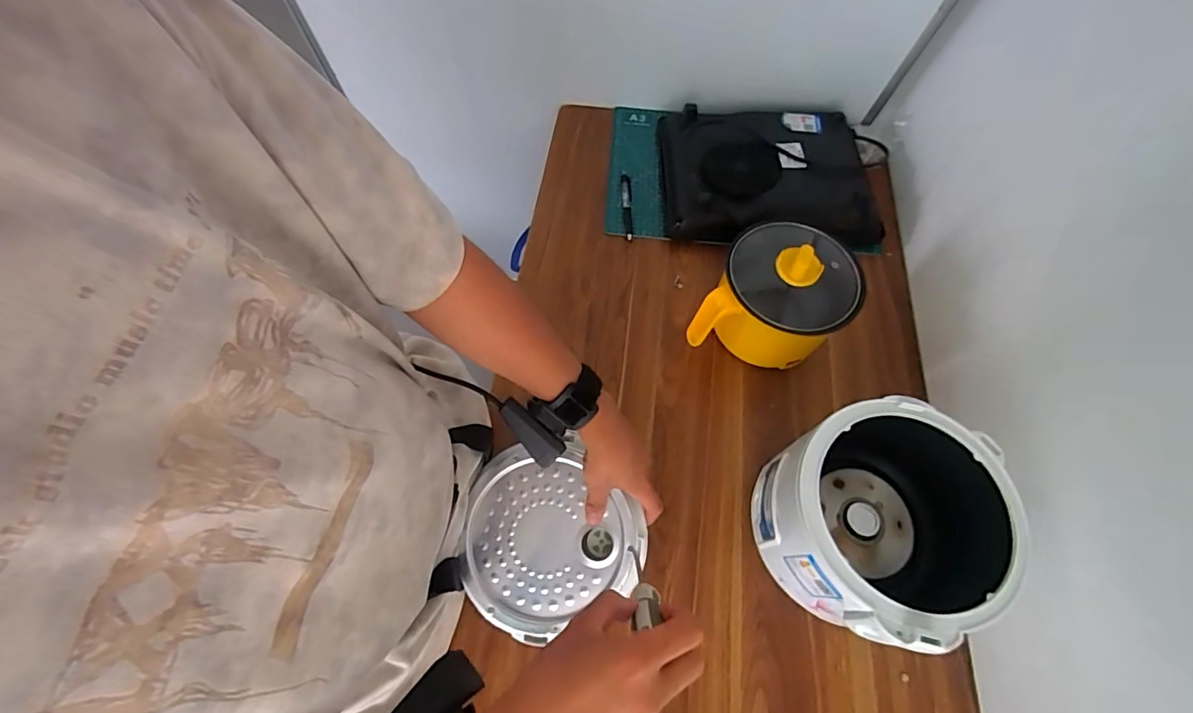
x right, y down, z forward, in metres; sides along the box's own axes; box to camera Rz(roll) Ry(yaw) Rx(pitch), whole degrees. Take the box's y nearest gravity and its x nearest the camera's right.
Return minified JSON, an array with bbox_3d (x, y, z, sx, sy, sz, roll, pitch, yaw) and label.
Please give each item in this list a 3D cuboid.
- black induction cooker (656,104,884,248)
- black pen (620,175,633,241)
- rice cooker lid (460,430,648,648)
[{"bbox_3d":[0.279,-0.306,0.840,0.338,0.066,0.268,2,64,-1],"label":"black induction cooker"},{"bbox_3d":[0.049,-0.246,0.832,0.018,0.009,0.133,1,64,-1],"label":"black pen"},{"bbox_3d":[-0.057,0.192,0.536,0.178,0.038,0.183,1,64,-2],"label":"rice cooker lid"}]

